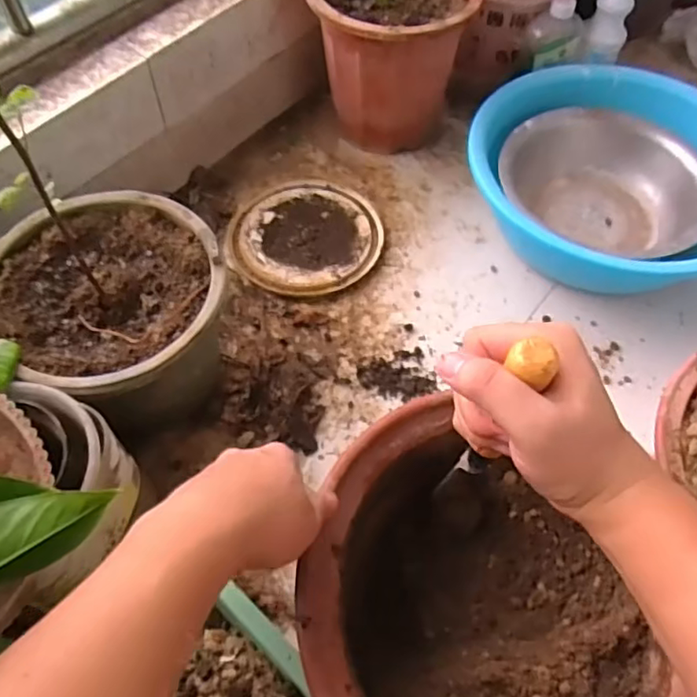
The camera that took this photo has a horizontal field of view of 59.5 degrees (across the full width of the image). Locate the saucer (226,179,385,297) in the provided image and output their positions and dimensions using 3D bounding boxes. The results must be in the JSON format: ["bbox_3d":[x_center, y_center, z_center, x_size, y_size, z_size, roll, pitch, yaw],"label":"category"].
[{"bbox_3d":[-0.056,-0.150,0.808,0.193,0.012,0.193,0,58,0],"label":"saucer"}]

